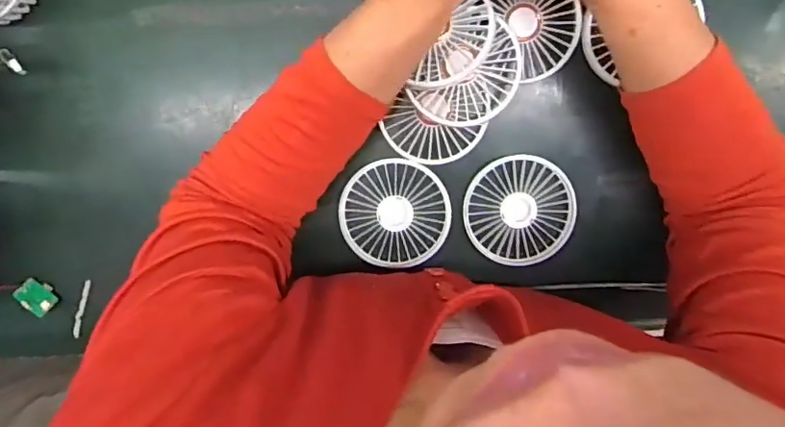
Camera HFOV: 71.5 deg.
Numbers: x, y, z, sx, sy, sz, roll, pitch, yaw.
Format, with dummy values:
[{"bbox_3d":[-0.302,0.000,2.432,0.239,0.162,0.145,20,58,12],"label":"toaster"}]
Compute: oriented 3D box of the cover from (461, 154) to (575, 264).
[{"bbox_3d":[0.103,-0.002,0.443,0.085,0.008,0.088,-34,98,5],"label":"cover"}]

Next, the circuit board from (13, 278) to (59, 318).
[{"bbox_3d":[-0.305,0.071,0.467,0.032,0.004,0.025,35,61,-2],"label":"circuit board"}]

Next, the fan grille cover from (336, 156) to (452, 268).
[{"bbox_3d":[0.002,0.000,0.446,0.086,0.010,0.086,-7,99,1],"label":"fan grille cover"}]

